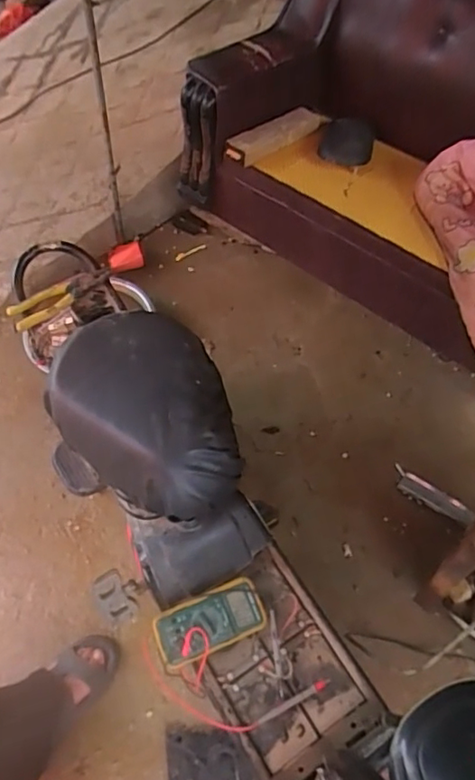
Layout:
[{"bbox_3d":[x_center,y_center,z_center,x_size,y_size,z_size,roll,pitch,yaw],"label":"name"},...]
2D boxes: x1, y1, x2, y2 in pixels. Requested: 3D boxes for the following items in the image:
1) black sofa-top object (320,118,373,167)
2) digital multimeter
[{"bbox_3d":[0.345,-0.781,1.752,0.163,0.046,0.246,13,55,7],"label":"black sofa-top object"},{"bbox_3d":[-0.049,0.412,0.995,0.191,0.031,0.091,-18,57,-14],"label":"digital multimeter"}]

